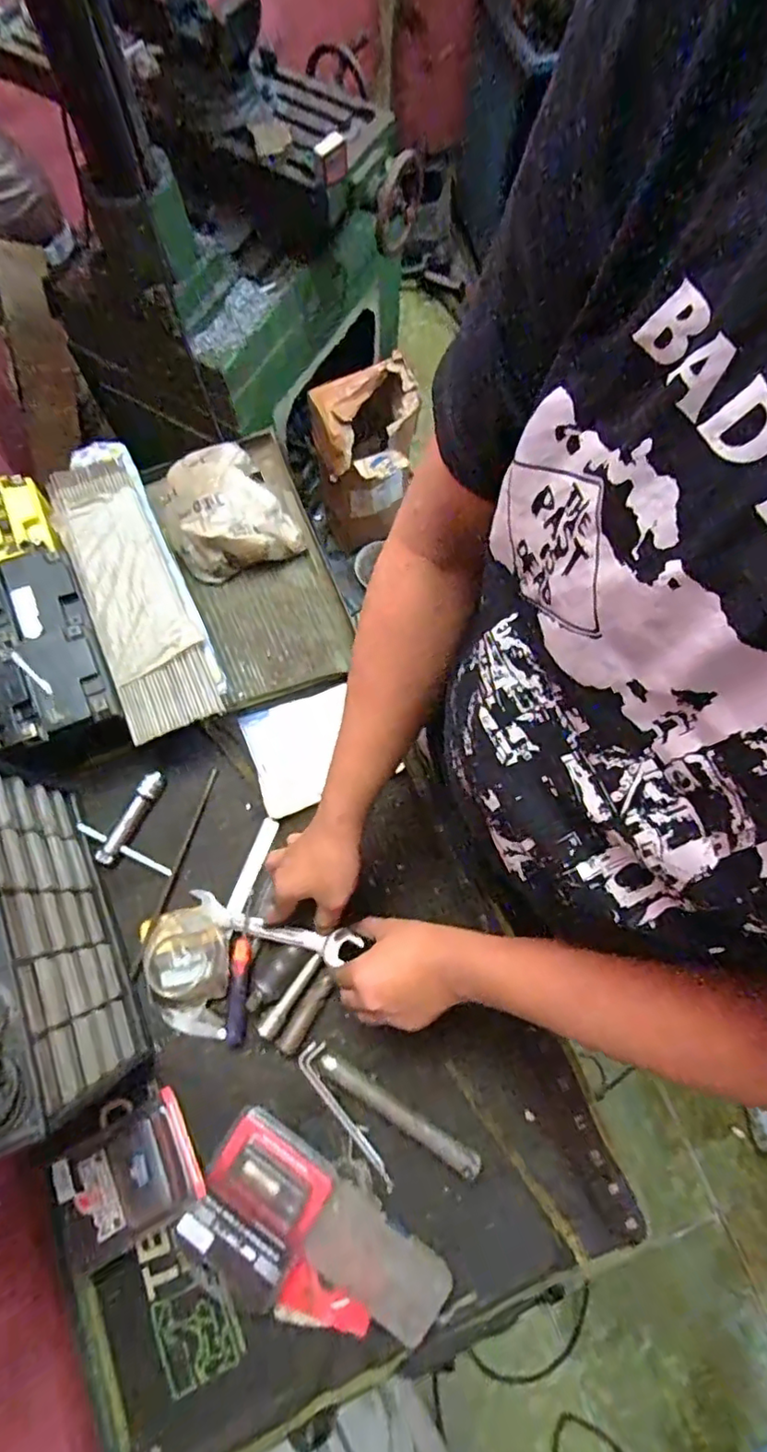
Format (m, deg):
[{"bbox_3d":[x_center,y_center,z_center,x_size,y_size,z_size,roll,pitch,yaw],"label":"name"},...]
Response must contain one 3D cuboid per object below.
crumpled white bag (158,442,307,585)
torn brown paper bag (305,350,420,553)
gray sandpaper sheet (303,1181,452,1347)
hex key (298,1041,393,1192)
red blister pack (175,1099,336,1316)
[{"bbox_3d":[-0.204,-0.281,0.758,0.155,0.059,0.173,-23,75,-8],"label":"crumpled white bag"},{"bbox_3d":[-0.037,-0.594,1.408,0.230,0.425,0.200,-11,74,-4],"label":"torn brown paper bag"},{"bbox_3d":[-0.008,0.500,0.556,0.132,0.015,0.072,32,75,8],"label":"gray sandpaper sheet"},{"bbox_3d":[-0.038,0.395,0.605,0.030,0.008,0.150,-32,77,-10],"label":"hex key"},{"bbox_3d":[-0.119,0.448,0.564,0.108,0.026,0.122,31,75,8],"label":"red blister pack"}]

